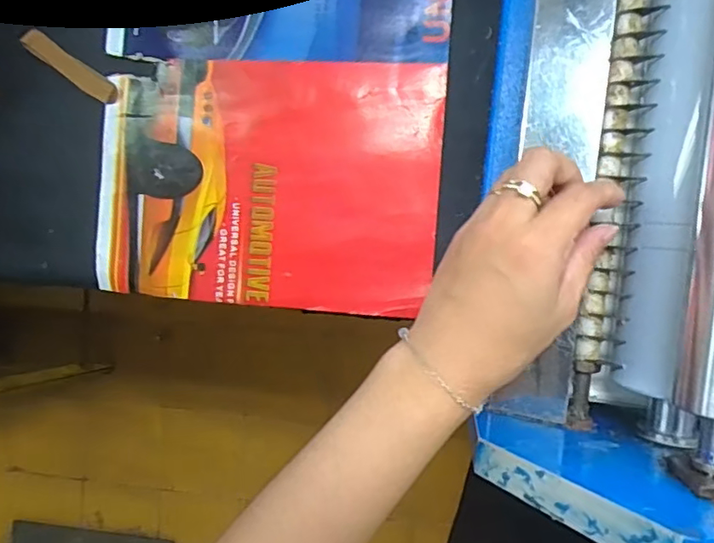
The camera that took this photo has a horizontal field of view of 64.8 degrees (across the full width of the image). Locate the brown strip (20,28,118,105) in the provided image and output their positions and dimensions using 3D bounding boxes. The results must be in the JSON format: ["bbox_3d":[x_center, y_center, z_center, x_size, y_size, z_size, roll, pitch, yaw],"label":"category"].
[{"bbox_3d":[-0.249,-0.177,0.484,0.095,0.010,0.018,36,96,7],"label":"brown strip"}]

